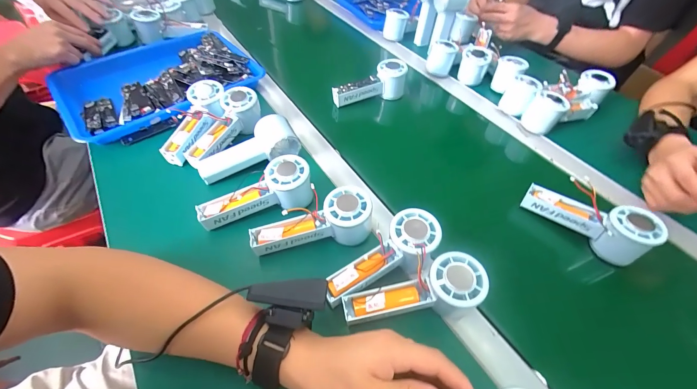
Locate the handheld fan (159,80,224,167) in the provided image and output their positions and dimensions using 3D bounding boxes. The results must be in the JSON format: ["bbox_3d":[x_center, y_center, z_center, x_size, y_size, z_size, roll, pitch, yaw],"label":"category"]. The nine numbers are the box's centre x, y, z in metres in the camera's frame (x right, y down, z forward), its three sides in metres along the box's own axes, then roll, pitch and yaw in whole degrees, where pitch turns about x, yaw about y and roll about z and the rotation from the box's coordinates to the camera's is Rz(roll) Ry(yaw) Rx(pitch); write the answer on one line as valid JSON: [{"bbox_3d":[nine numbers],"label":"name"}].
[{"bbox_3d":[-0.246,-0.120,0.479,0.069,0.043,0.155,14,70,9],"label":"handheld fan"}]

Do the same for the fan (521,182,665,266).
[{"bbox_3d":[0.320,0.025,0.409,0.146,0.058,0.051,37,60,24],"label":"fan"}]

